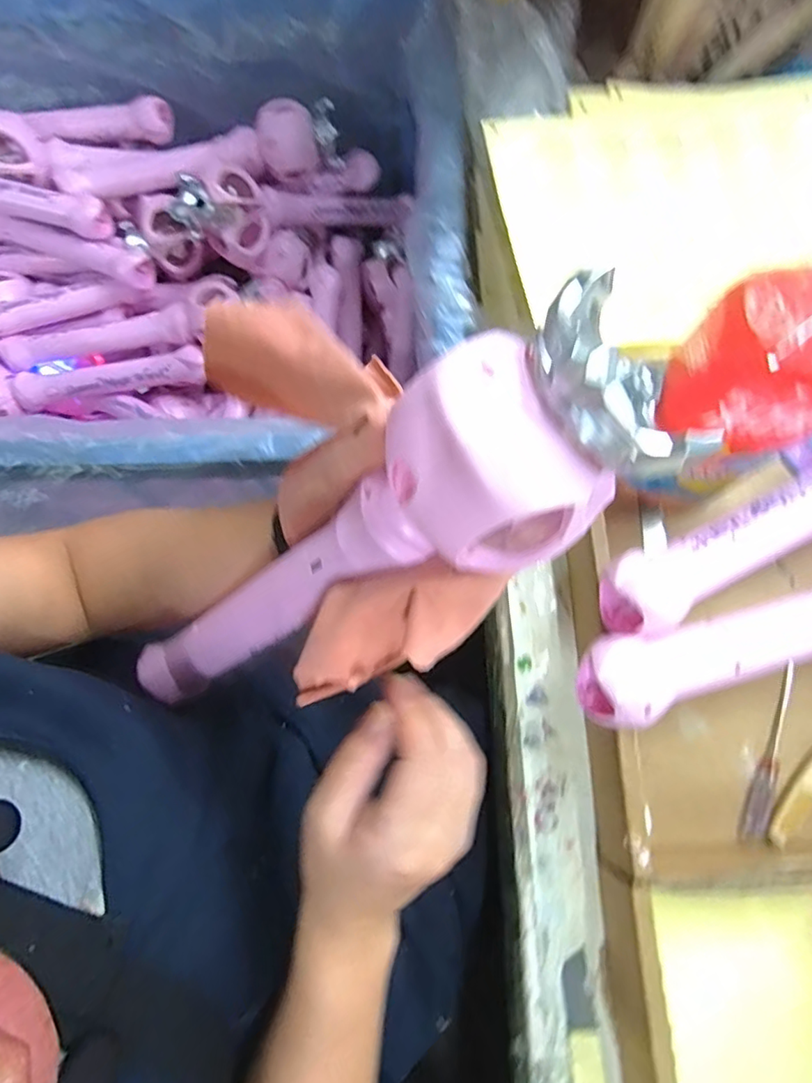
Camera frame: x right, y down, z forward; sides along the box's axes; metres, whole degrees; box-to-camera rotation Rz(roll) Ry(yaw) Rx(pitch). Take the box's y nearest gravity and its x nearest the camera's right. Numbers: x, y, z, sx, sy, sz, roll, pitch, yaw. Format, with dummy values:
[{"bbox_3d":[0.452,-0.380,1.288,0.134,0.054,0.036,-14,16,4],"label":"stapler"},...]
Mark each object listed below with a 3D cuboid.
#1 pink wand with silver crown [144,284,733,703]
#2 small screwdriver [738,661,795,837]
[{"bbox_3d":[-0.044,0.016,0.271,0.064,0.337,0.066,1,66,-44],"label":"pink wand with silver crown"},{"bbox_3d":[0.253,0.143,0.371,0.016,0.012,0.125,26,74,8],"label":"small screwdriver"}]

